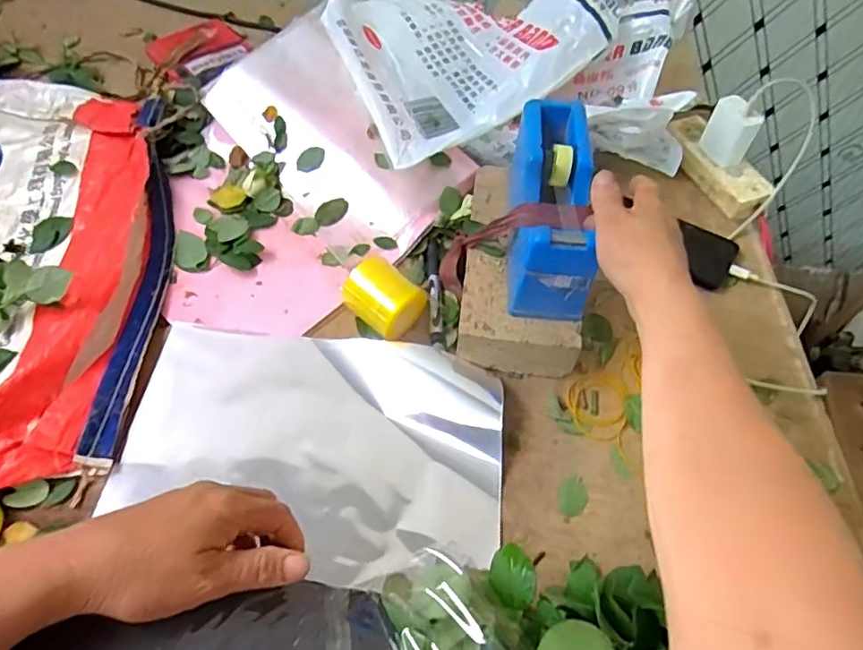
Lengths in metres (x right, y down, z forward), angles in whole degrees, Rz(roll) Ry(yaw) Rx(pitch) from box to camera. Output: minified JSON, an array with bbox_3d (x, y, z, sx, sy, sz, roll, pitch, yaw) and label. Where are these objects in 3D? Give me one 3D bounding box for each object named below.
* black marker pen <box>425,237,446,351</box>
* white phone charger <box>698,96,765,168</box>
[{"bbox_3d":[0.003,-0.034,0.575,0.015,0.013,0.133,0,57,-5],"label":"black marker pen"},{"bbox_3d":[0.347,-0.225,0.647,0.026,0.066,0.054,-21,60,-17],"label":"white phone charger"}]

